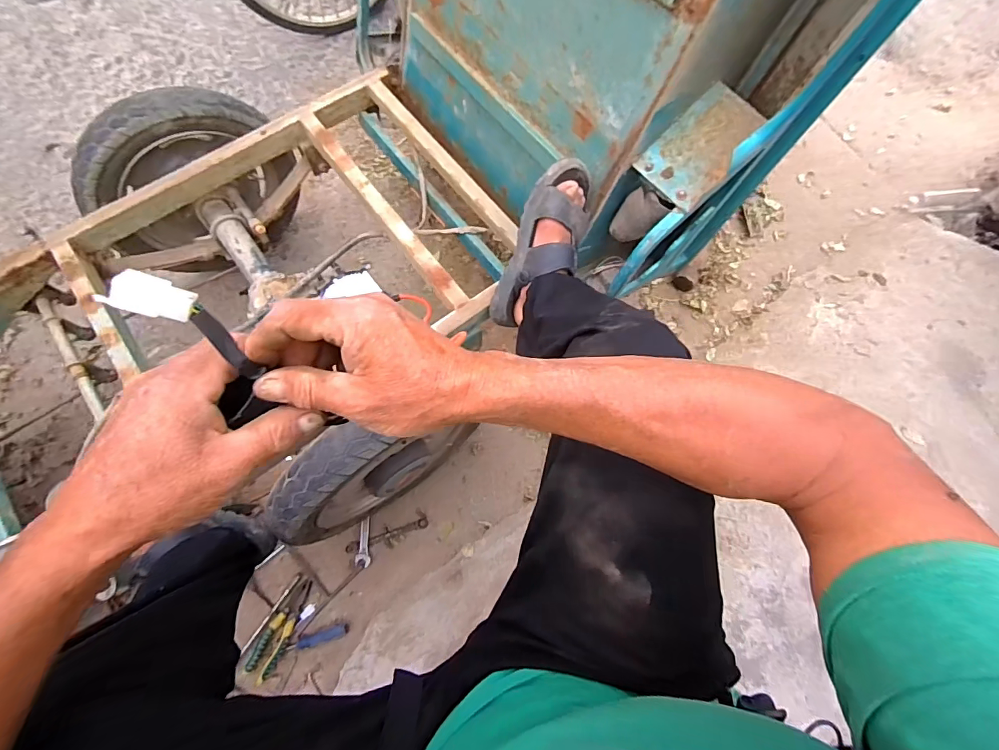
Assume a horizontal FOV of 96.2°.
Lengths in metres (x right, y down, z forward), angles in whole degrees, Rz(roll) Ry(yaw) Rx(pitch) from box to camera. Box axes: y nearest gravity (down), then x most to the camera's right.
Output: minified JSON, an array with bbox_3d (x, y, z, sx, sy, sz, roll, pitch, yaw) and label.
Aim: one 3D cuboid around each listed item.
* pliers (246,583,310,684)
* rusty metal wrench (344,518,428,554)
[{"bbox_3d":[-0.443,0.515,0.910,0.052,0.028,0.180,24,73,8],"label":"pliers"},{"bbox_3d":[-0.250,0.356,0.999,0.183,0.007,0.024,-18,72,-6],"label":"rusty metal wrench"}]

